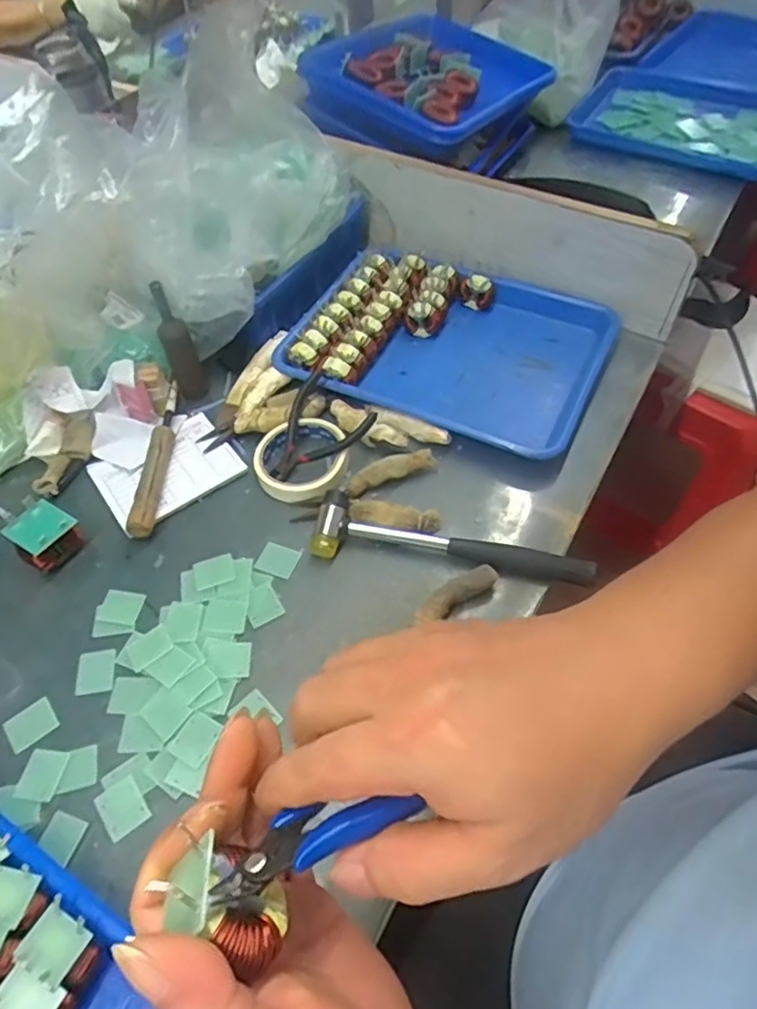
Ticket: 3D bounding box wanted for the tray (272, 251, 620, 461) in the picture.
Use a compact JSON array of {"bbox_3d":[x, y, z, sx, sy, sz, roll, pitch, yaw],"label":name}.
[{"bbox_3d":[0.082,-0.183,0.693,0.323,0.047,0.247,21,59,16],"label":"tray"}]

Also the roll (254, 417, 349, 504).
[{"bbox_3d":[-0.075,-0.045,0.612,0.088,0.028,0.094,-1,55,2],"label":"roll"}]

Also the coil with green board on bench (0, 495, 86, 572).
[{"bbox_3d":[-0.299,0.028,0.555,0.056,0.050,0.052,35,63,24],"label":"coil with green board on bench"}]

